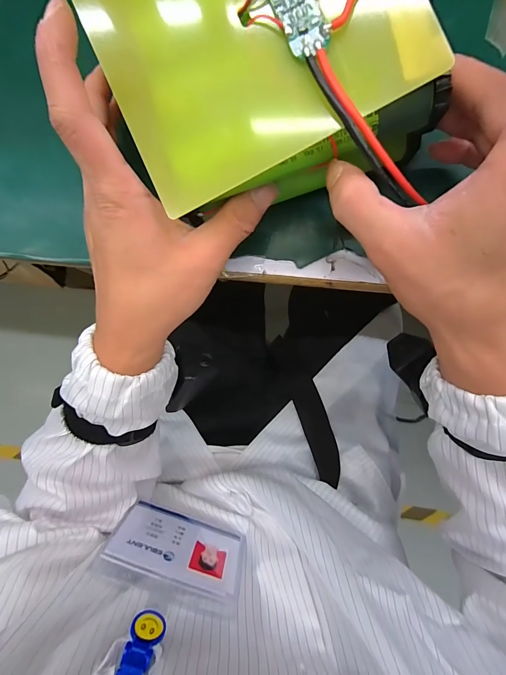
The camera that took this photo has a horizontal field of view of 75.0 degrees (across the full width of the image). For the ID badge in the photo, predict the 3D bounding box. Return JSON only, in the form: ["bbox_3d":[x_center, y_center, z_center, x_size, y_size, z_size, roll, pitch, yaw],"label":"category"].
[{"bbox_3d":[-0.056,0.162,0.246,0.096,0.074,0.011,20,98,3],"label":"ID badge"}]

